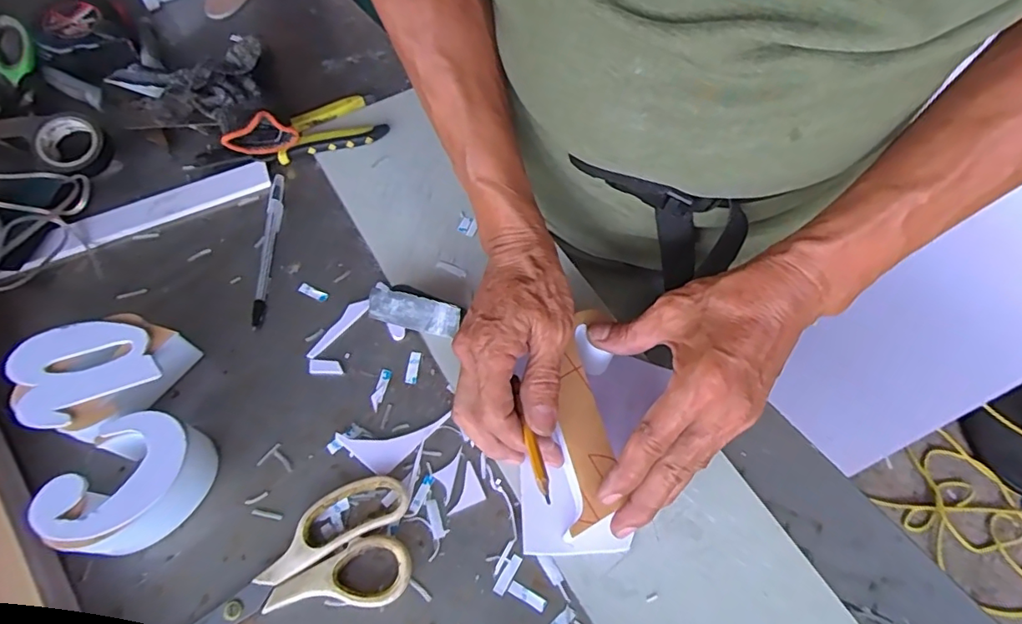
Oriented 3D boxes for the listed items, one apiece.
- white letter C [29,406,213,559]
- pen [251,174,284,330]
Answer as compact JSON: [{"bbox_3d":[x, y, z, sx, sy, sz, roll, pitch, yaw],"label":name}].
[{"bbox_3d":[-0.242,0.112,0.349,0.063,0.047,0.090,32,66,15],"label":"white letter C"},{"bbox_3d":[-0.206,-0.055,0.458,0.012,0.008,0.149,-3,63,-3],"label":"pen"}]

